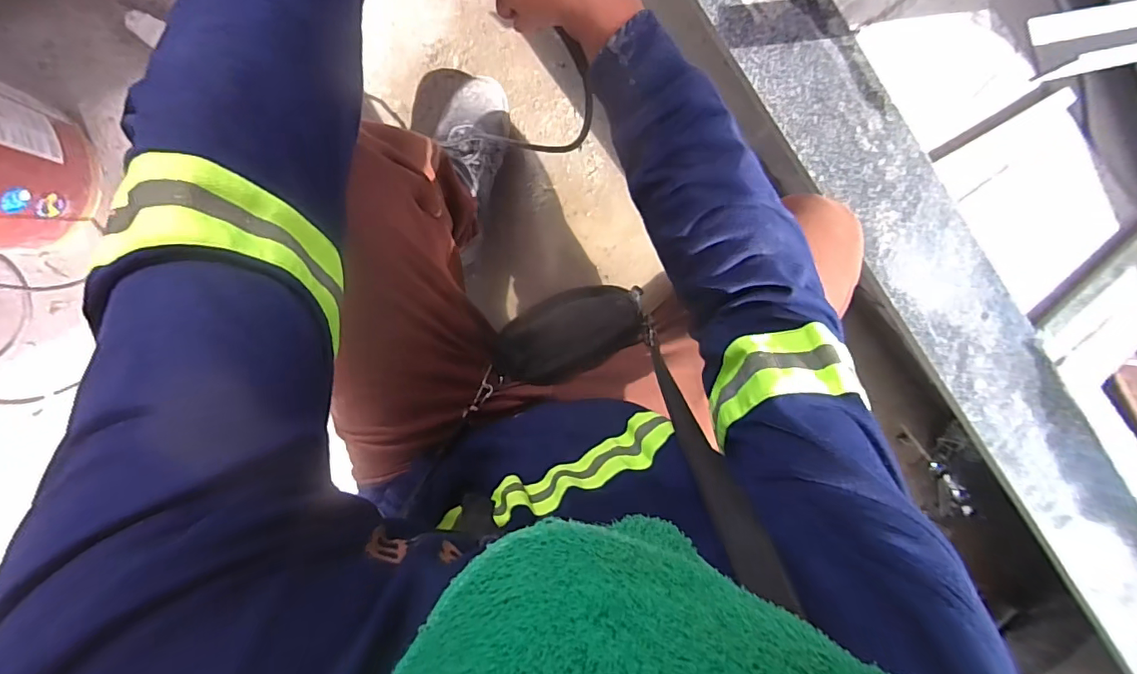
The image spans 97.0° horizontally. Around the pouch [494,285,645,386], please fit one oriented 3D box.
[{"bbox_3d":[-0.002,-0.005,0.519,0.152,0.054,0.076,-29,97,-2],"label":"pouch"}]

